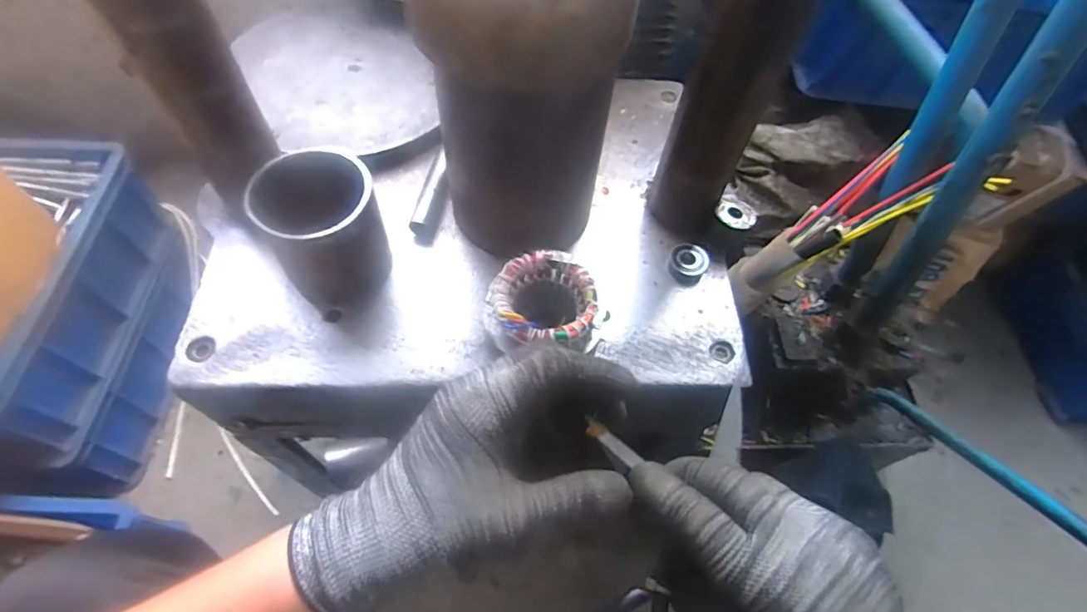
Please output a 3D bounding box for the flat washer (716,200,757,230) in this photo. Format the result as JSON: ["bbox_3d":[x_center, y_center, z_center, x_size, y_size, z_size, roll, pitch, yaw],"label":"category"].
[{"bbox_3d":[0.176,-0.084,0.482,0.034,0.005,0.031,9,59,2],"label":"flat washer"}]

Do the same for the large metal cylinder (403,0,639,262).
[{"bbox_3d":[-0.014,-0.163,0.389,0.145,0.233,0.139,3,59,-2],"label":"large metal cylinder"}]

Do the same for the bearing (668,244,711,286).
[{"bbox_3d":[0.132,-0.040,0.484,0.033,0.015,0.037,24,60,10],"label":"bearing"}]

